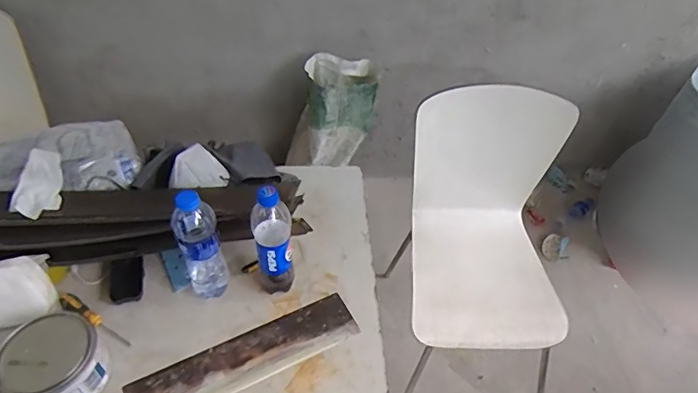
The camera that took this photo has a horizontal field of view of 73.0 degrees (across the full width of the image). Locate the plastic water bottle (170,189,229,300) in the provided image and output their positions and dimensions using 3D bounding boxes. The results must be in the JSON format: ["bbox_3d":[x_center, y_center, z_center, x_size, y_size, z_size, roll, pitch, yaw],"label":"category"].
[{"bbox_3d":[-0.240,0.079,0.763,0.067,0.221,0.067,-18,51,-19],"label":"plastic water bottle"}]

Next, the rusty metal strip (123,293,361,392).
[{"bbox_3d":[-0.162,0.259,0.758,0.360,0.010,0.089,-21,52,-21],"label":"rusty metal strip"}]

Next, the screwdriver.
[{"bbox_3d":[-0.422,0.206,0.777,0.148,0.025,0.026,28,52,21],"label":"screwdriver"}]

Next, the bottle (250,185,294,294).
[{"bbox_3d":[-0.123,0.072,0.764,0.059,0.229,0.057,-6,48,-9],"label":"bottle"}]

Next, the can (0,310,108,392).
[{"bbox_3d":[-0.431,0.247,0.692,0.130,0.087,0.125,2,48,-2],"label":"can"}]

